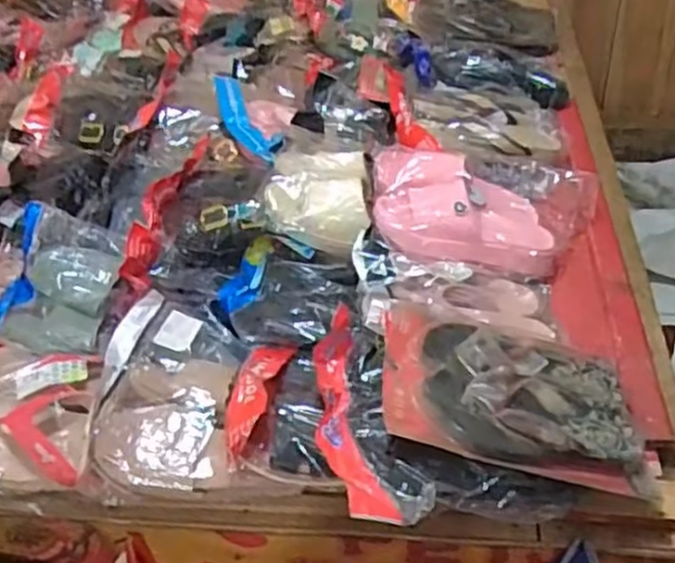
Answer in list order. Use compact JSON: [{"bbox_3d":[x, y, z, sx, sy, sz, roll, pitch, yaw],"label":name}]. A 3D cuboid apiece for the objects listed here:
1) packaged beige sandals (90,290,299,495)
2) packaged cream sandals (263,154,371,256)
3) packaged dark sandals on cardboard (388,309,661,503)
[{"bbox_3d":[-0.156,0.117,0.817,0.183,0.069,0.242,-3,41,3],"label":"packaged beige sandals"},{"bbox_3d":[-0.023,-0.117,1.025,0.136,0.062,0.155,1,42,8],"label":"packaged cream sandals"},{"bbox_3d":[0.194,0.116,0.781,0.285,0.035,0.183,15,41,-4],"label":"packaged dark sandals on cardboard"}]

